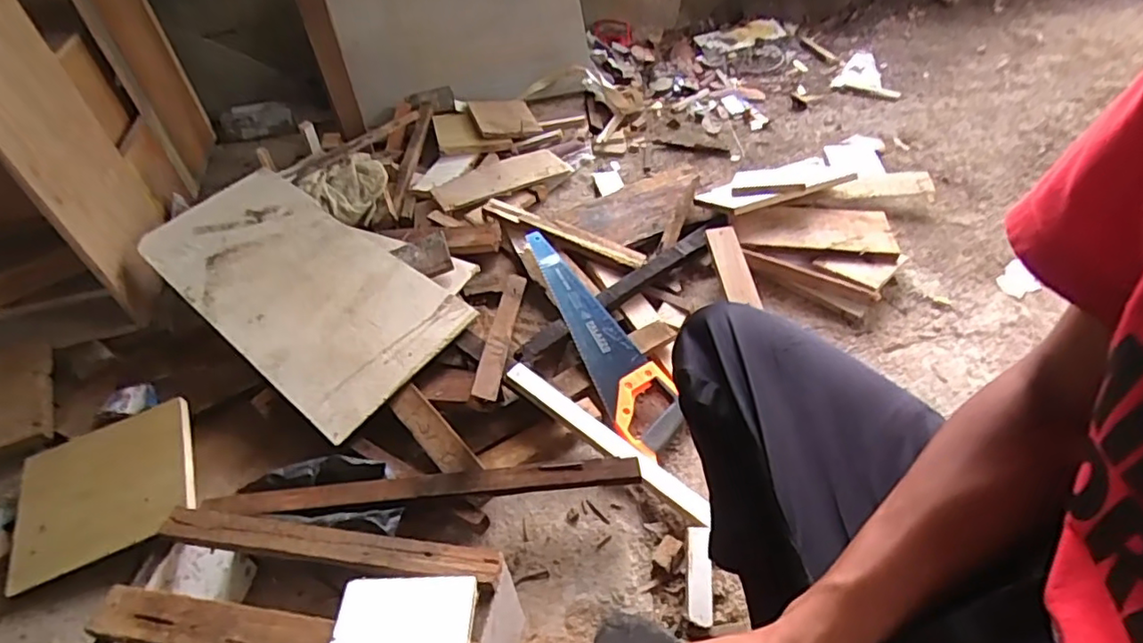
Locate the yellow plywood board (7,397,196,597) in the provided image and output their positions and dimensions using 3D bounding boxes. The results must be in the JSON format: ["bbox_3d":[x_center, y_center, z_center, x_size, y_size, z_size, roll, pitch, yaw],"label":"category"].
[{"bbox_3d":[-0.629,0.221,0.822,0.244,0.018,0.190,-25,59,-6],"label":"yellow plywood board"}]

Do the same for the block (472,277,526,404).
[{"bbox_3d":[-0.103,0.012,0.911,0.032,0.021,0.354,-1,29,3],"label":"block"}]

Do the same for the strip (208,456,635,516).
[{"bbox_3d":[-0.182,0.201,0.750,0.522,0.023,0.037,-6,45,1],"label":"strip"}]

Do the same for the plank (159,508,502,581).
[{"bbox_3d":[-0.244,0.221,0.606,0.351,0.020,0.034,3,46,10],"label":"plank"}]

